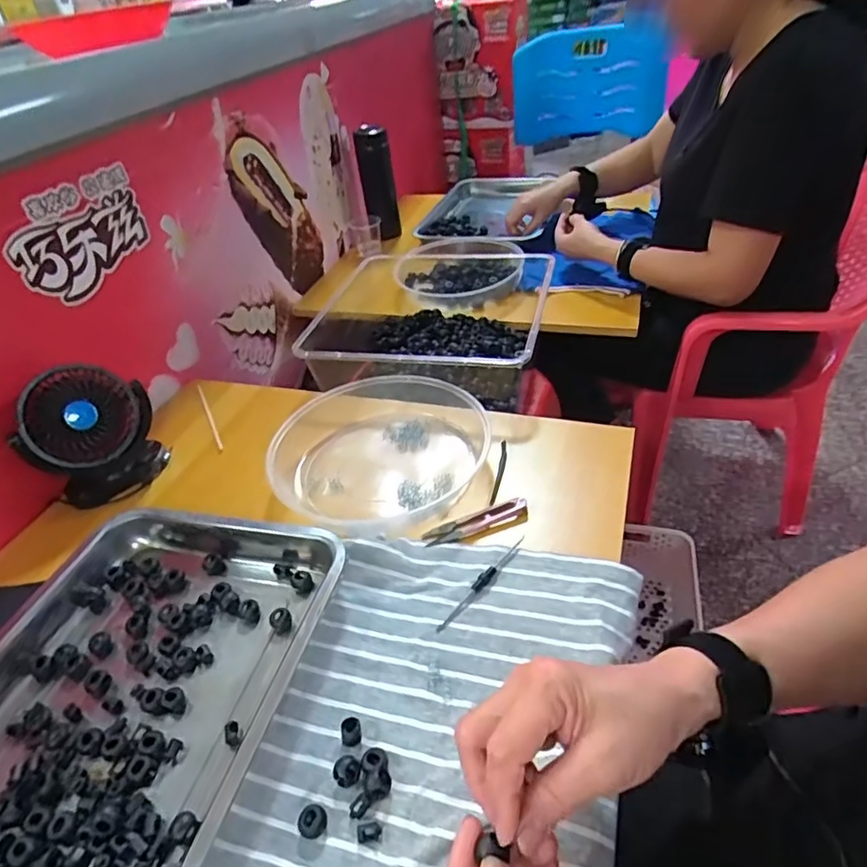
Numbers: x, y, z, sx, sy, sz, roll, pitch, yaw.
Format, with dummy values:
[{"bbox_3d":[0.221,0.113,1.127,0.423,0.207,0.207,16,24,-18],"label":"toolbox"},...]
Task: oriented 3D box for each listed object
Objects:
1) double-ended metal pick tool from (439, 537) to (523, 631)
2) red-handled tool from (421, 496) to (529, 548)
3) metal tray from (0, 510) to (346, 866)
[{"bbox_3d":[0.042,0.124,0.478,0.011,0.008,0.114,28,50,35],"label":"double-ended metal pick tool"},{"bbox_3d":[0.040,0.082,0.528,0.100,0.008,0.024,-16,40,-10],"label":"red-handled tool"},{"bbox_3d":[-0.248,0.197,0.410,0.286,0.040,0.344,6,42,16],"label":"metal tray"}]

